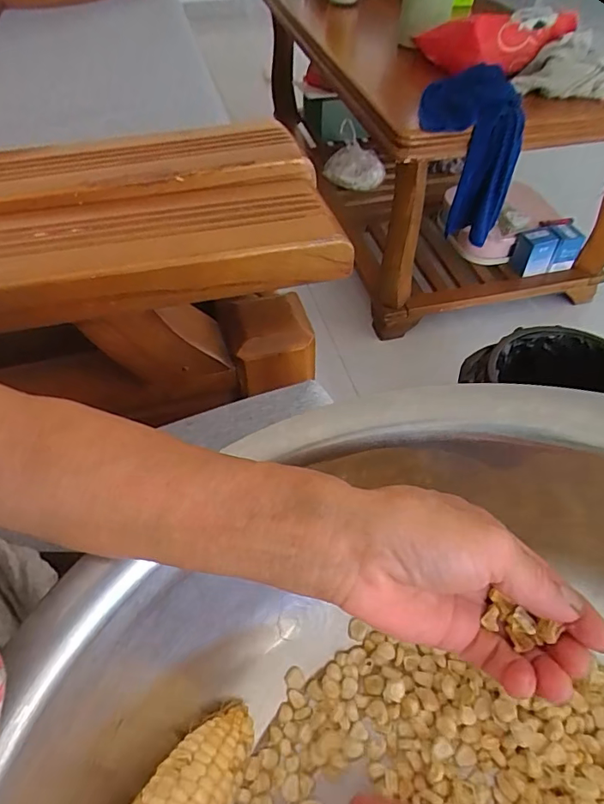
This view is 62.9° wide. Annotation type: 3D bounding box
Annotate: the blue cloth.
[{"bbox_3d":[0.267,-0.404,0.833,0.155,0.239,0.138,8,51,6],"label":"blue cloth"}]

